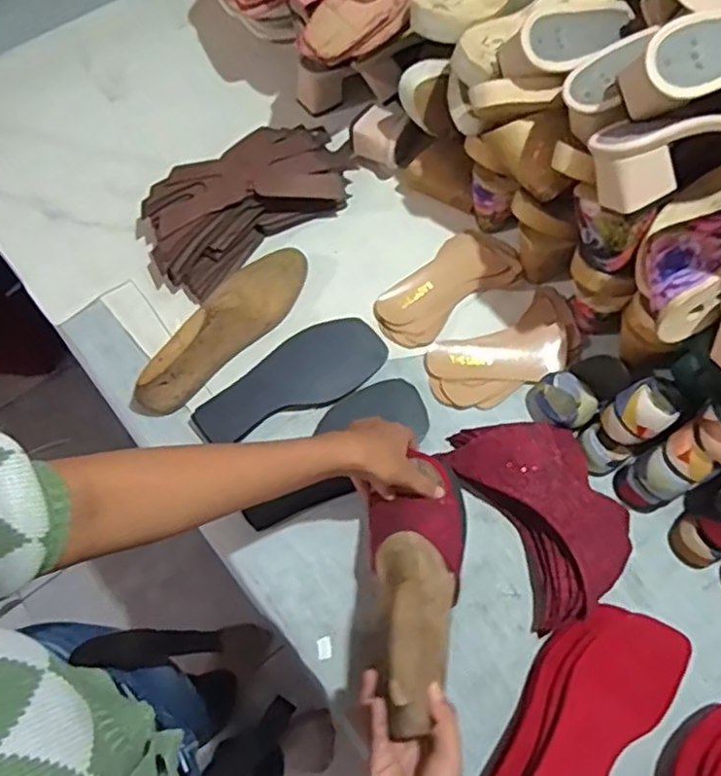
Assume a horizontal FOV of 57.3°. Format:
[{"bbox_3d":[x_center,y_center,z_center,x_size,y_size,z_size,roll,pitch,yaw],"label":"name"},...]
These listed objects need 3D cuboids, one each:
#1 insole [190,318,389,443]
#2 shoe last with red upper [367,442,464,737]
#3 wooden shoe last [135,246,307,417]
[{"bbox_3d":[-0.076,-0.009,0.711,0.210,0.011,0.084,-28,71,-8],"label":"insole"},{"bbox_3d":[0.045,0.158,0.573,0.087,0.077,0.237,9,39,4],"label":"shoe last with red upper"},{"bbox_3d":[-0.150,-0.071,0.715,0.069,0.080,0.244,35,72,13],"label":"wooden shoe last"}]

